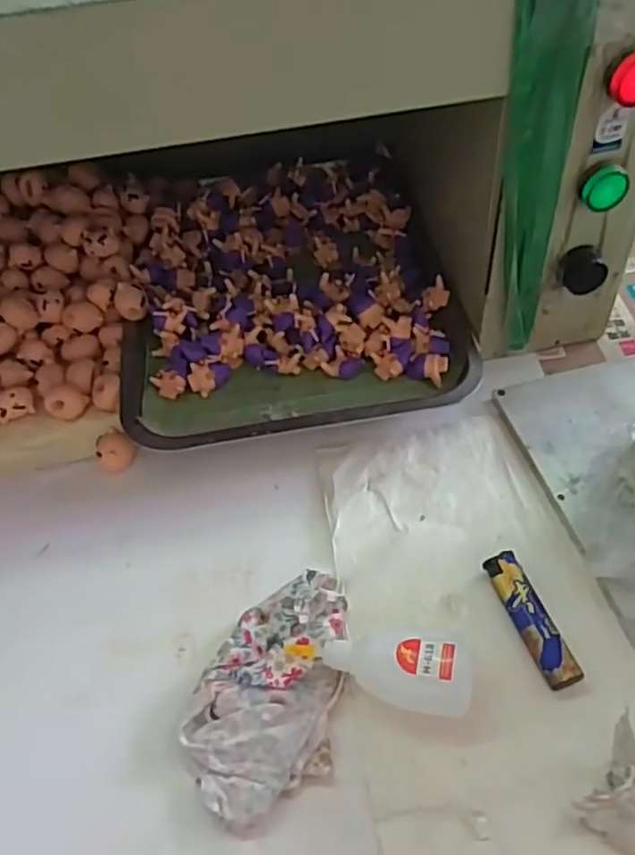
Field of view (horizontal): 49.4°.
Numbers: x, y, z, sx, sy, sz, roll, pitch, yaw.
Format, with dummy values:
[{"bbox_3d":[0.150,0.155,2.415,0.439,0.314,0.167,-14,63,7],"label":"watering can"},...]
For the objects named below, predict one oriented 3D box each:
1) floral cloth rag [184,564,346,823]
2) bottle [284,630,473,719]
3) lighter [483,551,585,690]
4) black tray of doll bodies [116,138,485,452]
[{"bbox_3d":[-0.026,0.142,0.385,0.074,0.020,0.135,7,52,8],"label":"floral cloth rag"},{"bbox_3d":[0.034,0.133,0.379,0.097,0.026,0.041,5,51,7],"label":"bottle"},{"bbox_3d":[0.123,0.109,0.398,0.019,0.010,0.080,-17,52,-11],"label":"lighter"},{"bbox_3d":[-0.031,-0.125,0.578,0.261,0.040,0.319,-9,51,-5],"label":"black tray of doll bodies"}]

